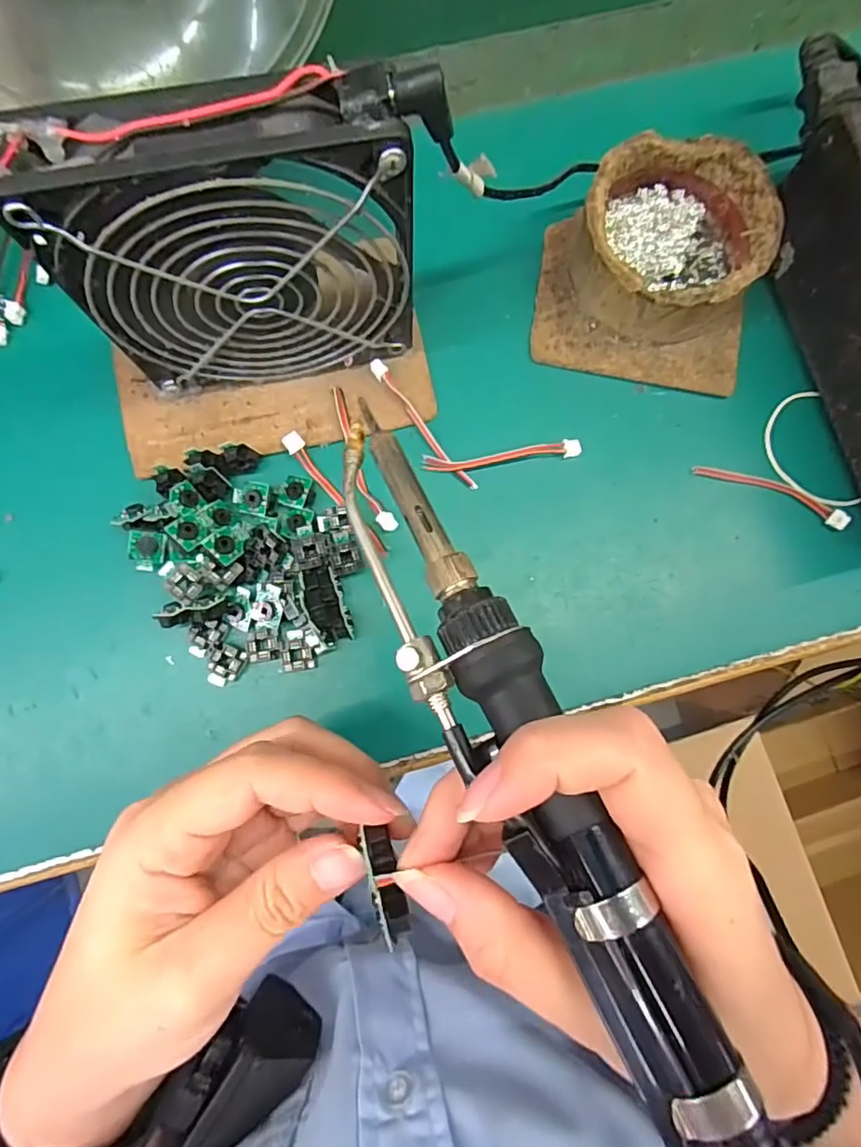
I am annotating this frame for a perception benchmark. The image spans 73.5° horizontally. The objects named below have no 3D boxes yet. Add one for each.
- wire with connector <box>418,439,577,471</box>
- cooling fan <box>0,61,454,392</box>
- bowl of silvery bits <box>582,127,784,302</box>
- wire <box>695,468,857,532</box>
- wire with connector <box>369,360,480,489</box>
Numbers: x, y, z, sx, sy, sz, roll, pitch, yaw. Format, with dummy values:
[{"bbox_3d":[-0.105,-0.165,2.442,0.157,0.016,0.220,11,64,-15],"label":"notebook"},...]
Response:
[{"bbox_3d":[0.035,-0.056,0.274,0.076,0.004,0.008,-7,83,-2],"label":"wire with connector"},{"bbox_3d":[-0.061,-0.113,0.216,0.123,0.127,0.025,-11,83,-3],"label":"cooling fan"},{"bbox_3d":[0.112,-0.156,0.271,0.082,0.041,0.080,0,83,-1],"label":"bowl of silvery bits"},{"bbox_3d":[0.164,-0.040,0.276,0.074,0.008,0.011,24,83,2],"label":"wire"},{"bbox_3d":[-0.003,-0.070,0.272,0.008,0.008,0.075,-37,85,-6],"label":"wire with connector"}]

